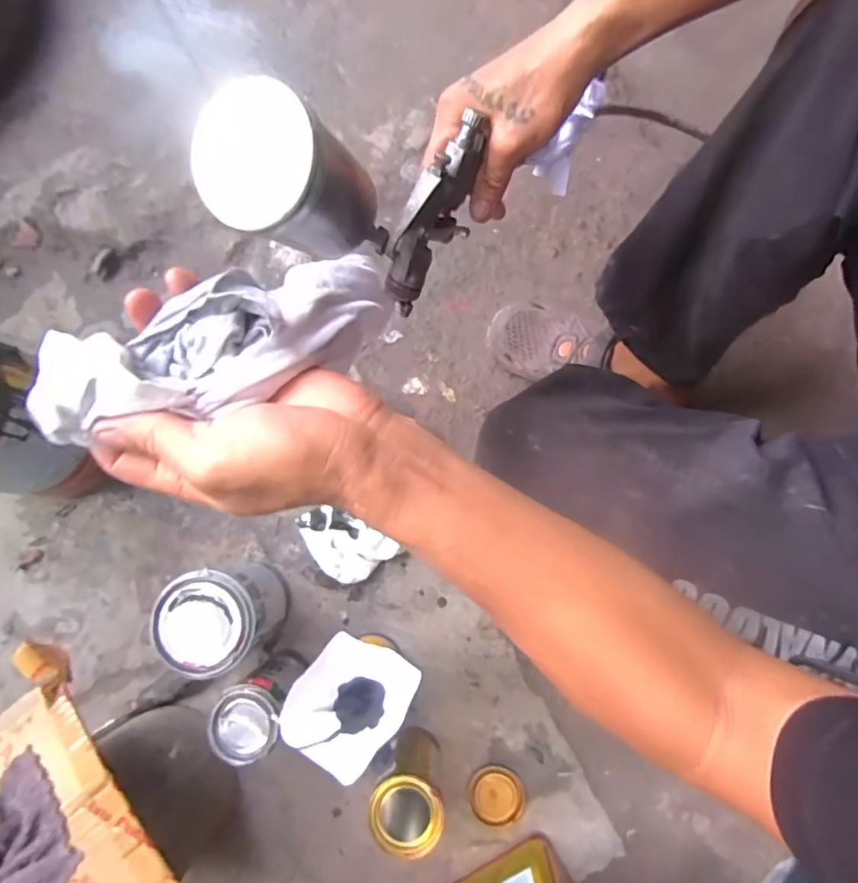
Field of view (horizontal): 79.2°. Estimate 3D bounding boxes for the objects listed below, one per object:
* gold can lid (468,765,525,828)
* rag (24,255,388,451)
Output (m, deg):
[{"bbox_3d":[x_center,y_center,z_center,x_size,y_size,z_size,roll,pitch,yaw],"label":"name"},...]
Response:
[{"bbox_3d":[0.079,0.419,0.612,0.062,0.016,0.069,-32,82,-4],"label":"gold can lid"},{"bbox_3d":[-0.101,-0.052,0.259,0.177,0.035,0.067,-23,80,-16],"label":"rag"}]

